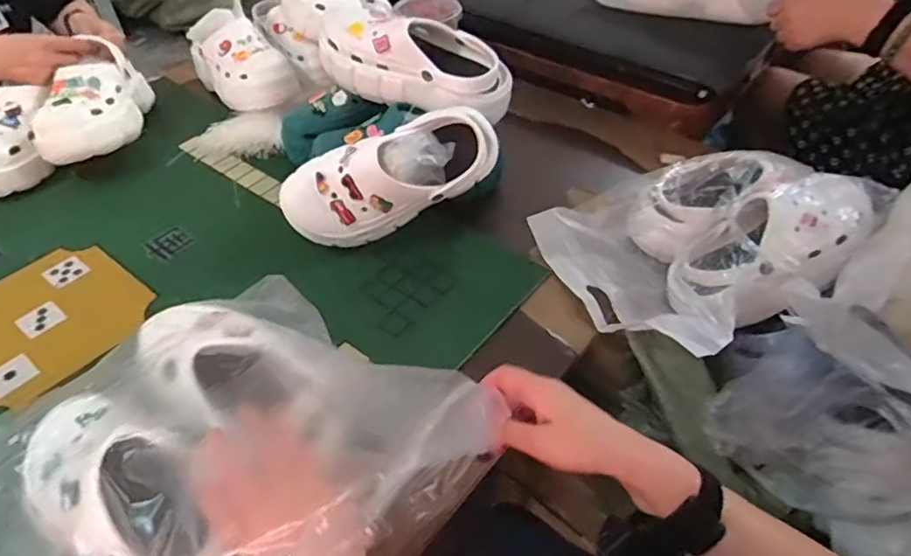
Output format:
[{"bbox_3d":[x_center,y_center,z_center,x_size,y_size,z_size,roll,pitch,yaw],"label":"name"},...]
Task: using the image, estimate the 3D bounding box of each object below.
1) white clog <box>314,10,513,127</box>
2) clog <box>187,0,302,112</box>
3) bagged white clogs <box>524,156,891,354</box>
[{"bbox_3d":[-0.051,-0.296,0.785,0.252,0.098,0.104,18,51,18],"label":"white clog"},{"bbox_3d":[-0.375,-0.378,1.023,0.128,0.104,0.218,-29,53,-22],"label":"clog"},{"bbox_3d":[0.283,-0.063,0.691,0.300,0.111,0.276,-1,48,2],"label":"bagged white clogs"}]

